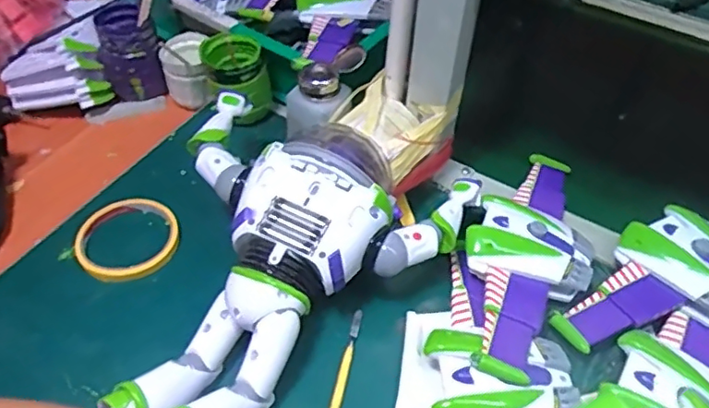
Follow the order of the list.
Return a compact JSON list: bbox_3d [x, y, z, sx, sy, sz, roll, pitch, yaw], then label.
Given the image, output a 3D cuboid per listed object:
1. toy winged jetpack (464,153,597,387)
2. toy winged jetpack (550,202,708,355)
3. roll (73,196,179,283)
[{"bbox_3d":[0.159,0.040,0.533,0.110,0.049,0.284,21,52,16],"label":"toy winged jetpack"},{"bbox_3d":[0.304,0.050,0.515,0.295,0.038,0.105,-22,54,-18],"label":"toy winged jetpack"},{"bbox_3d":[-0.209,0.032,0.540,0.089,0.014,0.084,1,50,-1],"label":"roll"}]

